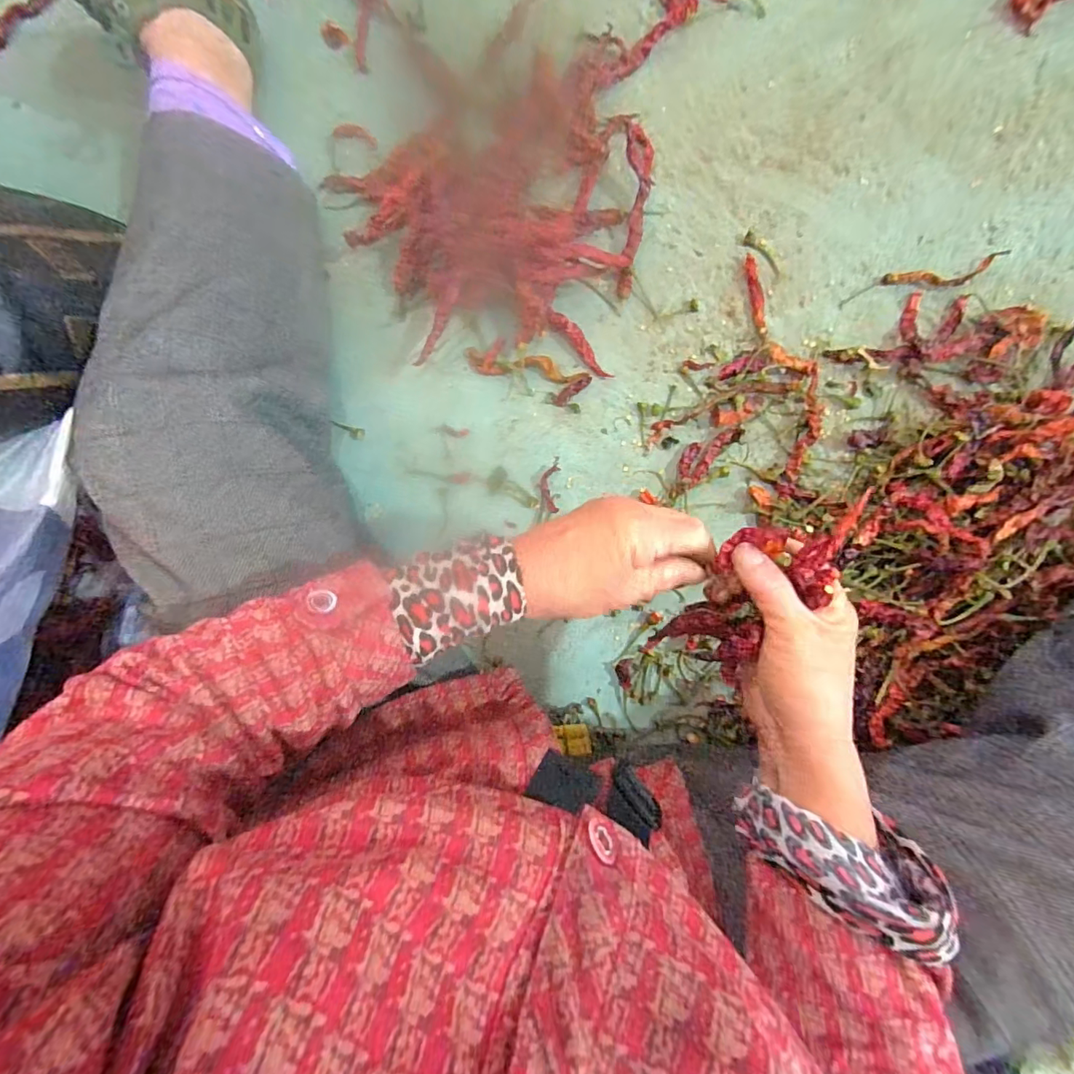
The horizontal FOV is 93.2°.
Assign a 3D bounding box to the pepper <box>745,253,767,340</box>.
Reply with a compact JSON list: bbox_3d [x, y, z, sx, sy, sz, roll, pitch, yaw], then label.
[{"bbox_3d":[0.191,-0.207,0.440,0.011,0.010,0.073,-9,91,4],"label":"pepper"}]

